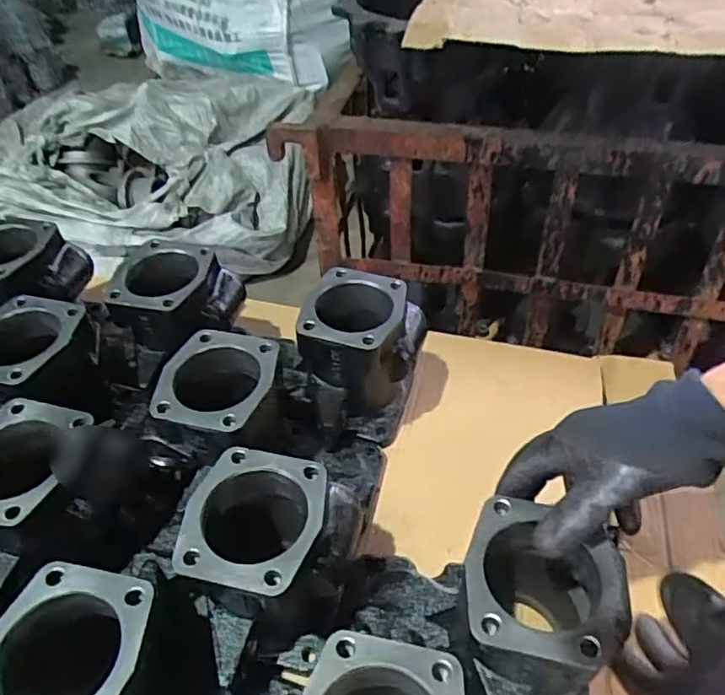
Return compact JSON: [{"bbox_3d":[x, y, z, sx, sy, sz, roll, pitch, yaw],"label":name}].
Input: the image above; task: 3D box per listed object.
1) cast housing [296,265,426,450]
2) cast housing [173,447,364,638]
[{"bbox_3d":[-0.001,0.014,0.609,0.104,0.133,0.108,14,48,15],"label":"cast housing"},{"bbox_3d":[-0.067,0.154,0.463,0.111,0.122,0.099,8,46,10],"label":"cast housing"}]

